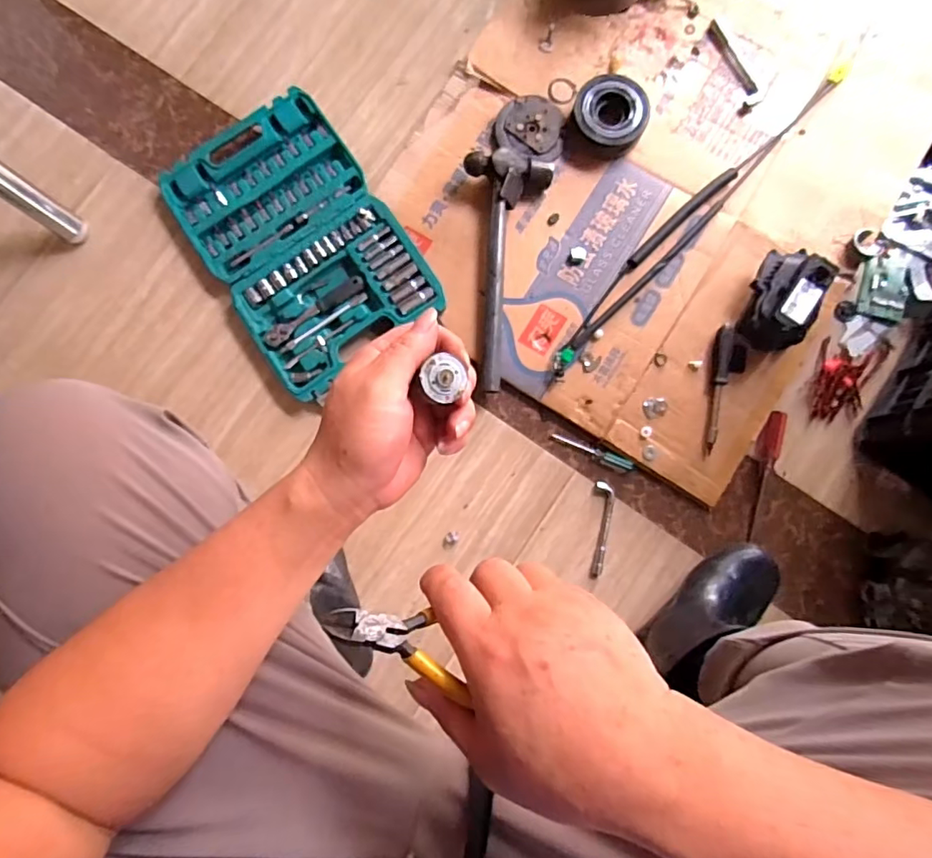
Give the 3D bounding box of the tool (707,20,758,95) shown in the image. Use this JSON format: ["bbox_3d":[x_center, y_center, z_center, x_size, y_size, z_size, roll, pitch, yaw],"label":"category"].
[{"bbox_3d":[0.384,-0.536,0.781,0.020,0.009,0.123,-27,81,-2],"label":"tool"}]

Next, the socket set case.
[{"bbox_3d":[-0.235,-0.268,0.755,0.249,0.033,0.403,-35,81,-3],"label":"socket set case"}]

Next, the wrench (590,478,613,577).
[{"bbox_3d":[0.181,0.134,0.721,0.022,0.009,0.125,6,81,3],"label":"wrench"}]

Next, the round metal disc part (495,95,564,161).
[{"bbox_3d":[0.090,-0.423,0.769,0.092,0.014,0.102,-9,81,1],"label":"round metal disc part"}]

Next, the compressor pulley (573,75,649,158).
[{"bbox_3d":[0.199,-0.433,0.752,0.099,0.048,0.092,16,82,5],"label":"compressor pulley"}]

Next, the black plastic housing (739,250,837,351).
[{"bbox_3d":[0.404,-0.167,0.686,0.071,0.079,0.120,20,82,5],"label":"black plastic housing"}]

